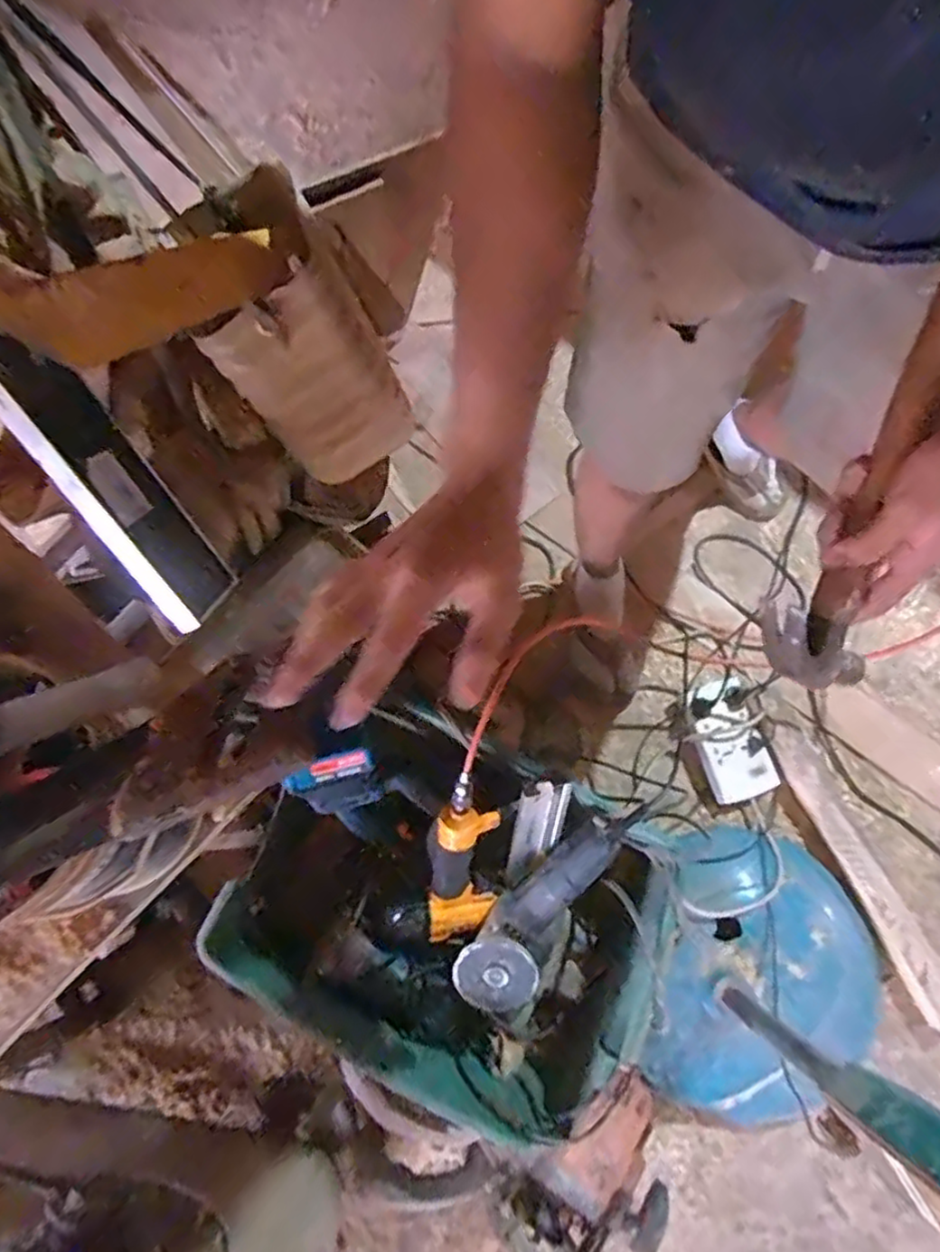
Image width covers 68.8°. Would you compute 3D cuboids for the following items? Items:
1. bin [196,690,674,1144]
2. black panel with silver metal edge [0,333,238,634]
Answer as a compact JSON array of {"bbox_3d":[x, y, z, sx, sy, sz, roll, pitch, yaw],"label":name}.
[{"bbox_3d":[-0.018,0.393,0.927,0.508,0.203,0.455,36,79,10],"label":"bin"},{"bbox_3d":[-0.155,-0.063,0.288,0.032,0.142,0.030,-35,33,-7],"label":"black panel with silver metal edge"}]

